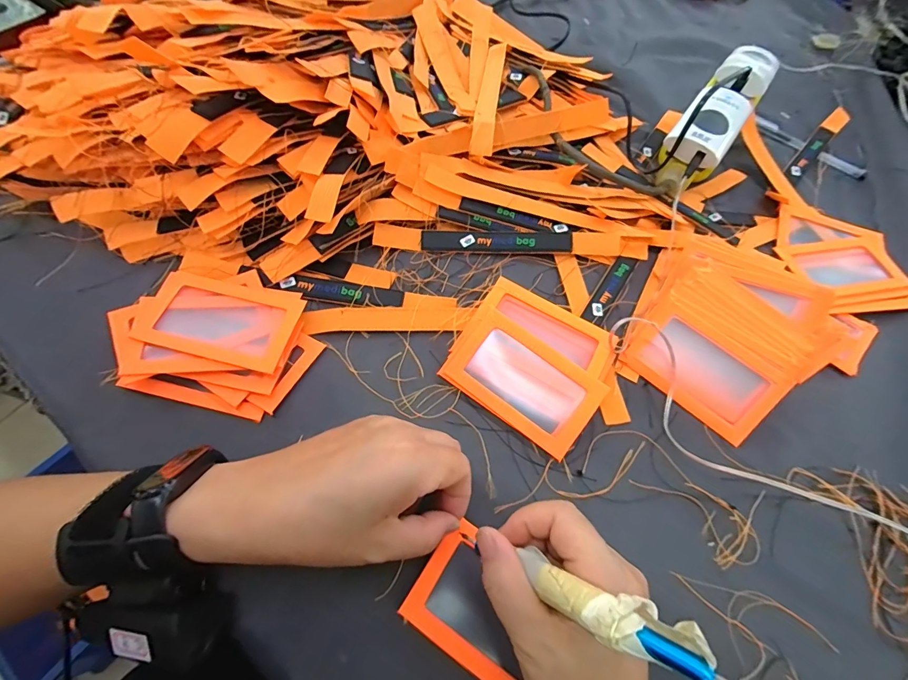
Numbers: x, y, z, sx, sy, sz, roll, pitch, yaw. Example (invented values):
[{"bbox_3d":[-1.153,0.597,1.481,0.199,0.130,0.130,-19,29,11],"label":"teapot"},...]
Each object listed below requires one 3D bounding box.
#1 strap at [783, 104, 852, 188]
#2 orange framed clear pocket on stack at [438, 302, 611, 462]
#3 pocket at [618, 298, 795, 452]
[{"bbox_3d":[0.423,-0.229,0.468,0.021,0.011,0.144,41,67,17],"label":"strap"},{"bbox_3d":[0.050,0.030,0.303,0.109,0.008,0.066,35,84,10],"label":"orange framed clear pocket on stack"},{"bbox_3d":[0.193,0.023,0.317,0.105,0.009,0.063,39,95,14],"label":"pocket"}]

